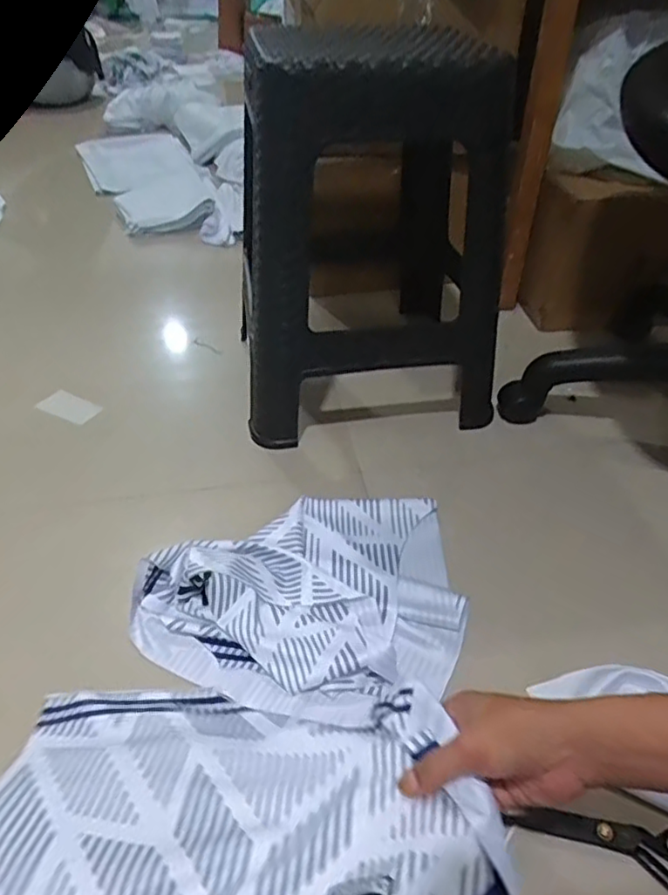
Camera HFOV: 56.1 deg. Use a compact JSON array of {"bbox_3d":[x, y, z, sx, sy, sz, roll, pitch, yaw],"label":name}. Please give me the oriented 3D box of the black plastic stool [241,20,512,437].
[{"bbox_3d":[0.031,-0.334,0.923,0.353,0.454,0.434,-6,41,-9],"label":"black plastic stool"}]

